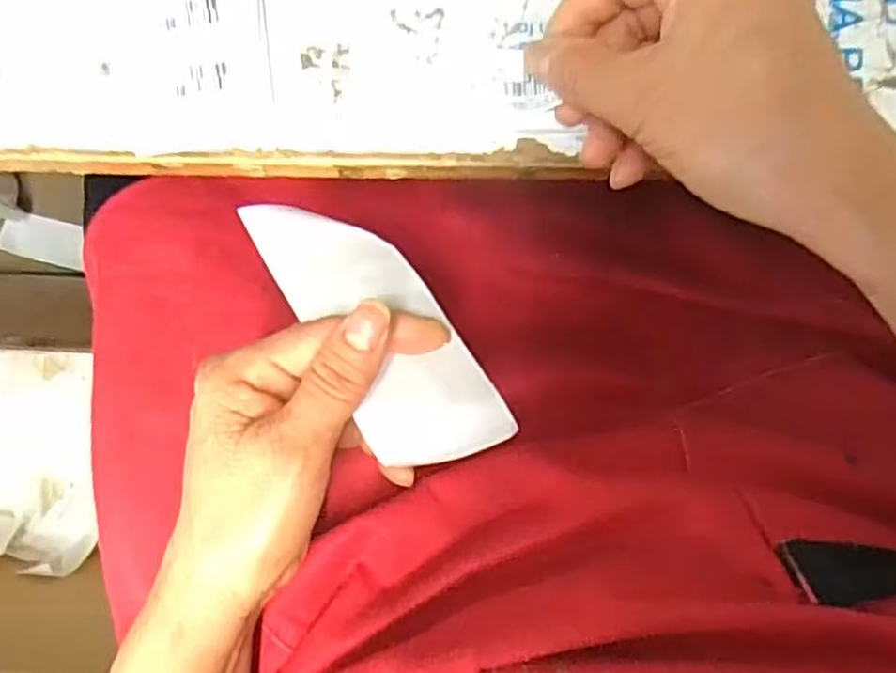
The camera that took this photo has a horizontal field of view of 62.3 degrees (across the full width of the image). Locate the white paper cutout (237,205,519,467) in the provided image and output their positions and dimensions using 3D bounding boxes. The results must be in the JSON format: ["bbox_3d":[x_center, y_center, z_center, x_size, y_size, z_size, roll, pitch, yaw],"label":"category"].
[{"bbox_3d":[-0.033,-0.008,0.299,0.051,0.019,0.142,-40,71,-1],"label":"white paper cutout"}]

